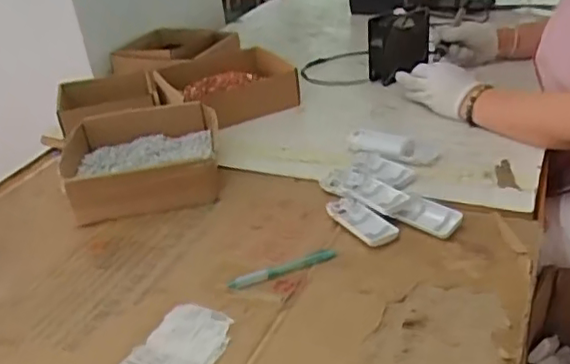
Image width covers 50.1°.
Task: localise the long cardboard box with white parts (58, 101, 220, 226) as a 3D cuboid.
[{"bbox_3d":[-0.205,-0.033,0.897,0.221,0.064,0.201,-12,33,-9],"label":"long cardboard box with white parts"}]

